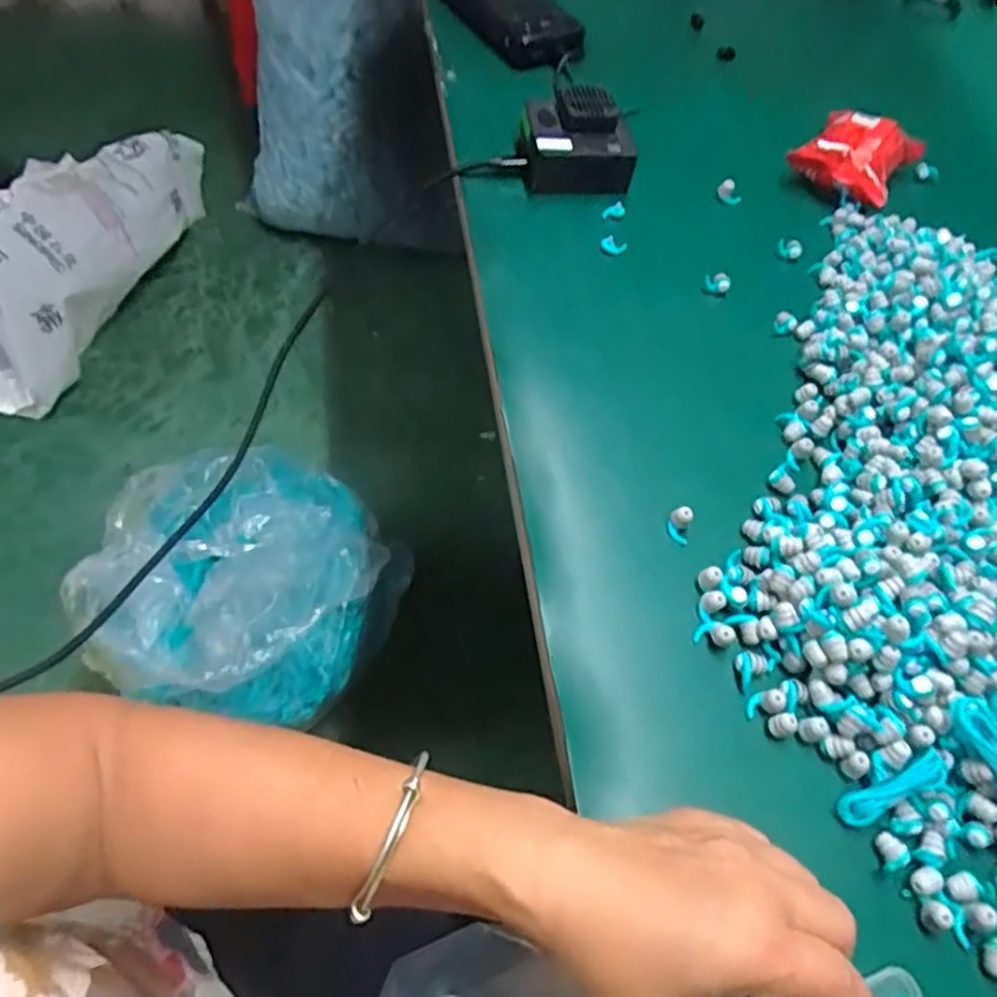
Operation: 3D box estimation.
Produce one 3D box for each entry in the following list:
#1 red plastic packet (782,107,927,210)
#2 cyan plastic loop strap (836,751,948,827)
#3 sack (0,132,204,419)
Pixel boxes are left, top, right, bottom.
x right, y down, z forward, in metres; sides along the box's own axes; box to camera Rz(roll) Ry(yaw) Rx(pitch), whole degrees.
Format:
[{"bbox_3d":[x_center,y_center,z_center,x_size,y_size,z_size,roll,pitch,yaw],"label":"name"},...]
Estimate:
[{"bbox_3d":[0.289,-0.279,0.575,0.086,0.037,0.093,32,60,12],"label":"red plastic packet"},{"bbox_3d":[0.178,0.133,0.324,0.051,0.009,0.014,-32,64,6],"label":"cyan plastic loop strap"},{"bbox_3d":[-0.741,-0.459,1.226,0.284,0.287,0.630,29,60,10],"label":"sack"}]

